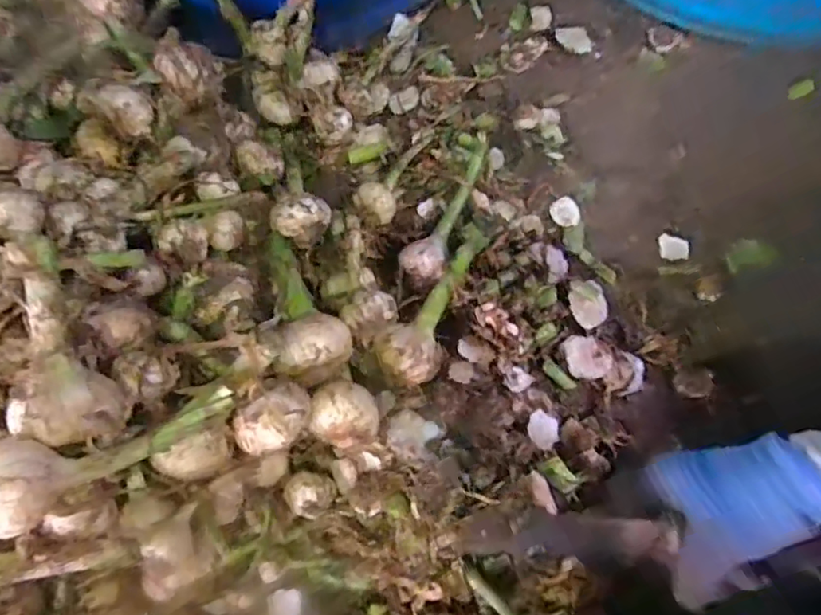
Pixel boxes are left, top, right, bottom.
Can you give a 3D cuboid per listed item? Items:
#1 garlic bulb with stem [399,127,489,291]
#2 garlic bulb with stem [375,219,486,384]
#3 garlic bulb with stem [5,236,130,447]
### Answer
[{"bbox_3d":[0.031,-0.094,0.502,0.040,0.032,0.157,18,76,4],"label":"garlic bulb with stem"},{"bbox_3d":[0.029,-0.001,0.491,0.055,0.047,0.155,35,77,8],"label":"garlic bulb with stem"},{"bbox_3d":[-0.223,0.027,0.340,0.051,0.051,0.128,-19,76,-6],"label":"garlic bulb with stem"}]

